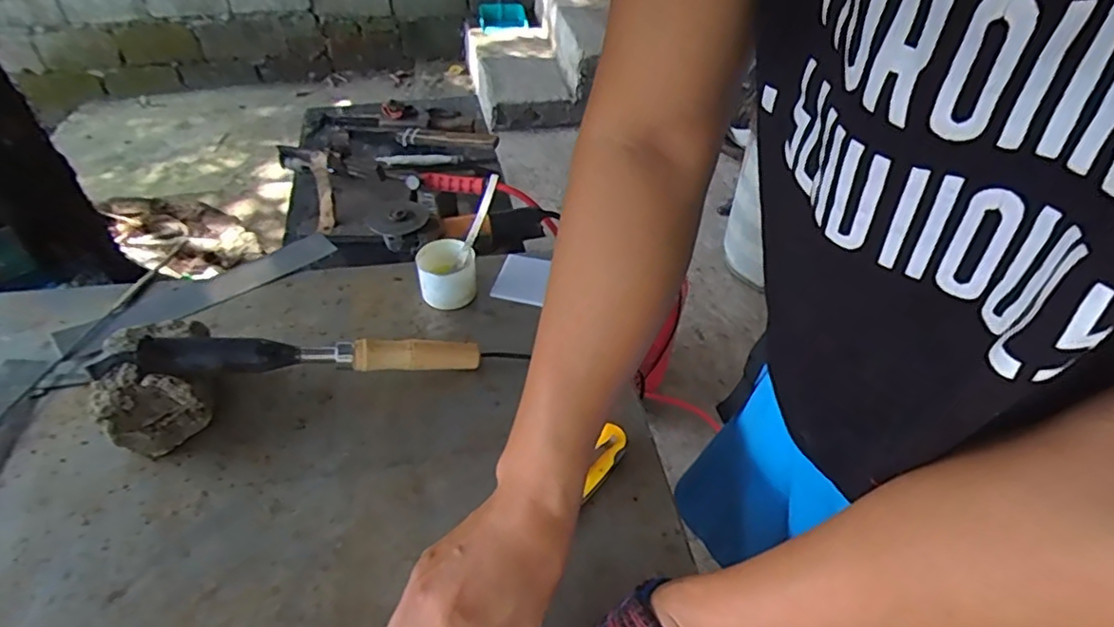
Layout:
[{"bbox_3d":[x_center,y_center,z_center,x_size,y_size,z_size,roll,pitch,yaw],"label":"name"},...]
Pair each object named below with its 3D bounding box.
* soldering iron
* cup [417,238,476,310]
[{"bbox_3d":[-0.232,0.038,0.569,0.320,0.027,0.024,1,42,-21],"label":"soldering iron"},{"bbox_3d":[-0.124,-0.045,0.696,0.063,0.051,0.060,1,44,-1],"label":"cup"}]

